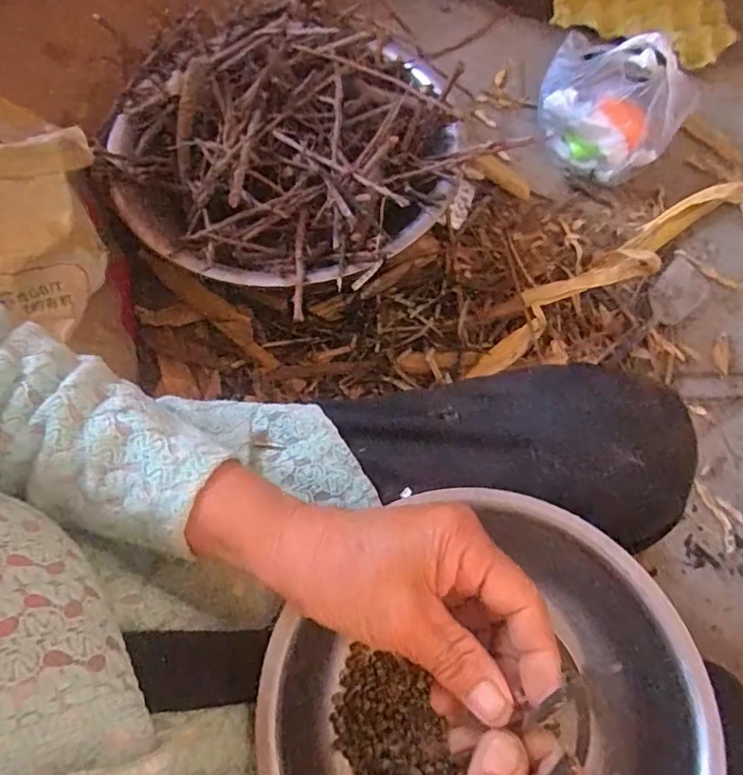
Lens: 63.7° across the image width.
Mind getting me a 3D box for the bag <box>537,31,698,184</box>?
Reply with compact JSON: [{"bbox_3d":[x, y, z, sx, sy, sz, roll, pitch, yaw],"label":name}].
[{"bbox_3d":[0.298,-0.355,0.760,0.174,0.164,0.091,39,77,10],"label":"bag"}]

